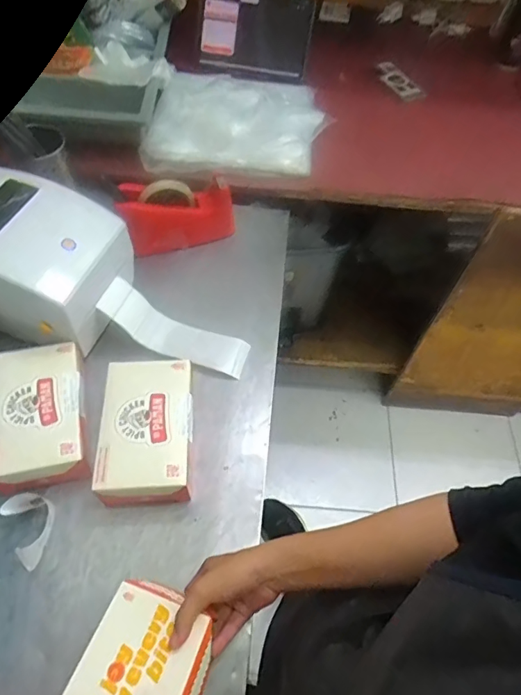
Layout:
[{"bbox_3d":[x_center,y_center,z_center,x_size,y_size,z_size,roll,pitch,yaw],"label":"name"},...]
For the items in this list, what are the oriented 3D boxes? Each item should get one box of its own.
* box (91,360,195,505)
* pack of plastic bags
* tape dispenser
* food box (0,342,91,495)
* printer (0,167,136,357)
[{"bbox_3d":[-0.145,0.110,0.611,0.110,0.060,0.187,0,56,-5],"label":"box"},{"bbox_3d":[-0.049,-0.430,0.936,0.359,0.054,0.217,-5,81,-14],"label":"pack of plastic bags"},{"bbox_3d":[-0.140,-0.225,0.808,0.180,0.083,0.085,-7,57,-9],"label":"tape dispenser"},{"bbox_3d":[-0.288,0.087,0.620,0.116,0.061,0.177,-8,57,-10],"label":"food box"},{"bbox_3d":[-0.315,-0.123,0.668,0.202,0.140,0.174,18,56,7],"label":"printer"}]

